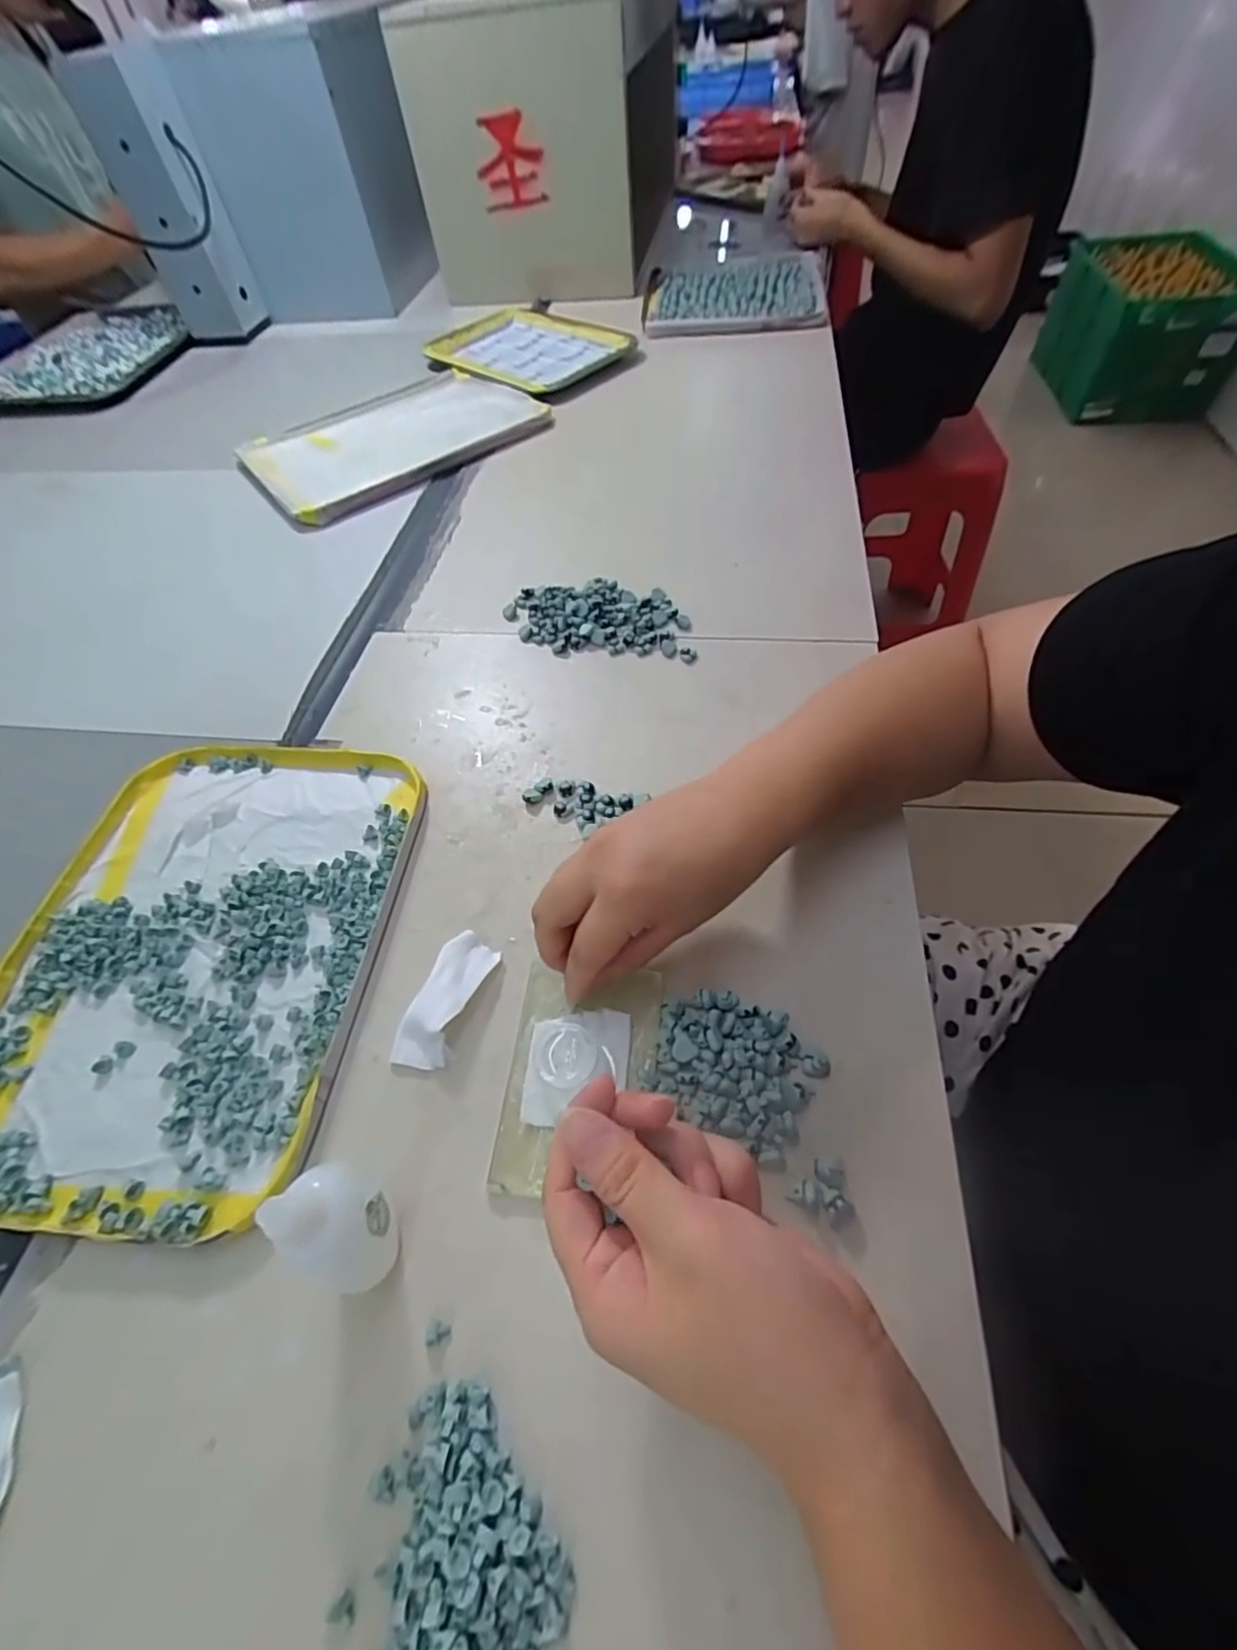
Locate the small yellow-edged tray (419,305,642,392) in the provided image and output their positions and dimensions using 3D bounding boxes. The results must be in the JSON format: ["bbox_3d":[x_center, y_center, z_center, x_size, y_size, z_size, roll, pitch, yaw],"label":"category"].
[{"bbox_3d":[-0.120,-0.623,0.807,0.261,0.016,0.190,37,64,26],"label":"small yellow-edged tray"}]

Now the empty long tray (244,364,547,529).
[{"bbox_3d":[-0.253,-0.437,0.697,0.293,0.017,0.221,-35,59,-20],"label":"empty long tray"}]

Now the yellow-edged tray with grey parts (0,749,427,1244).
[{"bbox_3d":[-0.237,0.065,0.351,0.207,0.011,0.272,1,55,5],"label":"yellow-edged tray with grey parts"}]

